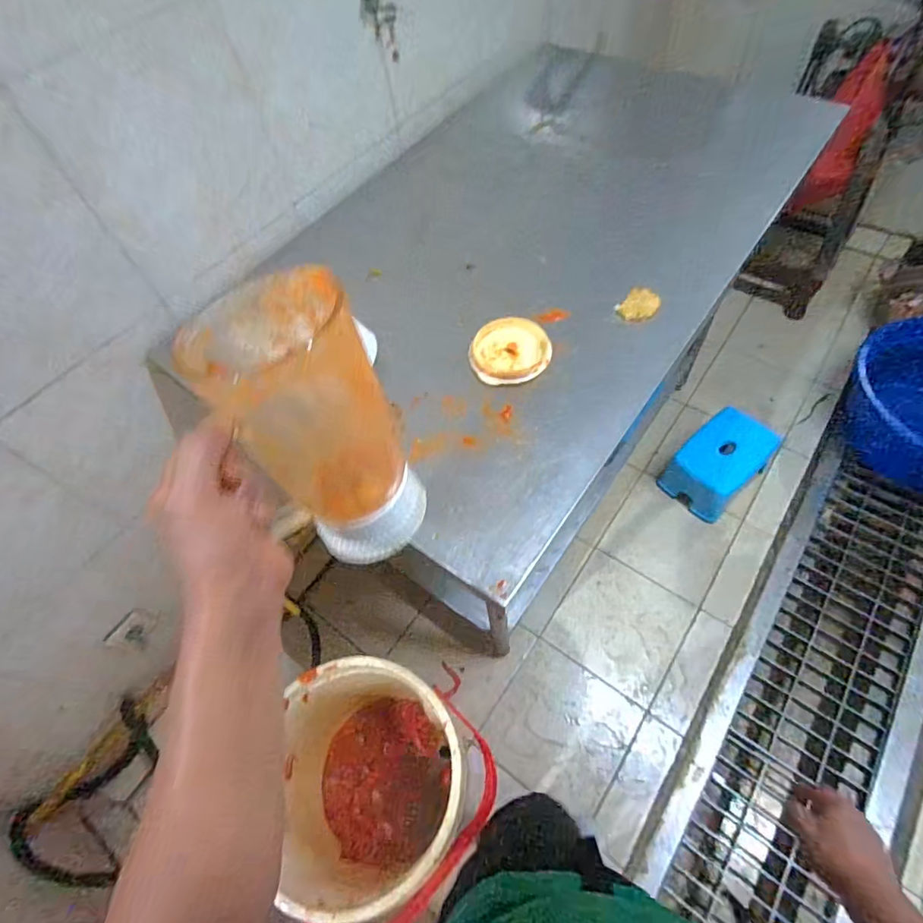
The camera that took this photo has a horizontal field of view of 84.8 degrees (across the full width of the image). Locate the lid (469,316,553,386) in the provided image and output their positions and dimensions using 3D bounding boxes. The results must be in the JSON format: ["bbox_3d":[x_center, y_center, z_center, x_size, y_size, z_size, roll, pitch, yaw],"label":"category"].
[{"bbox_3d":[0.070,-0.163,0.731,0.112,0.011,0.119,-3,58,5],"label":"lid"}]

